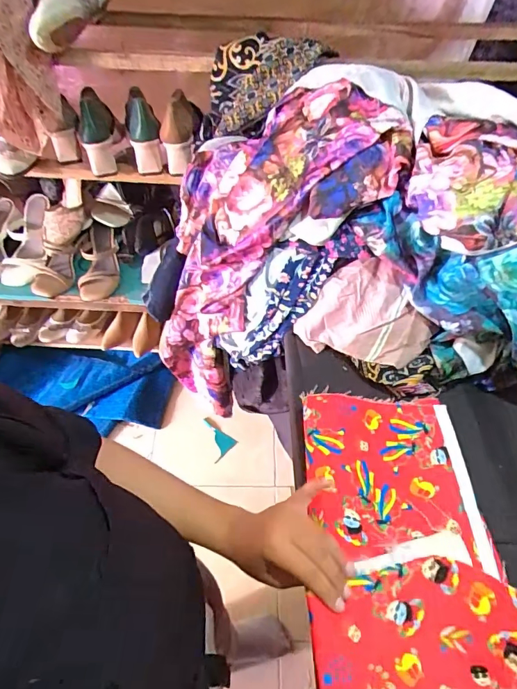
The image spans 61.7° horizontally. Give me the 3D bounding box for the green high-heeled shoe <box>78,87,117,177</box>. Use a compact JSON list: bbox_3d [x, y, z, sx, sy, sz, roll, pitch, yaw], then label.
[{"bbox_3d":[-0.319,-0.416,0.837,0.070,0.079,0.156,-7,93,-6],"label":"green high-heeled shoe"}]

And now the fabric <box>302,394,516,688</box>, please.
[{"bbox_3d":[0.142,0.210,0.403,0.196,0.037,0.361,-3,56,-3],"label":"fabric"}]

